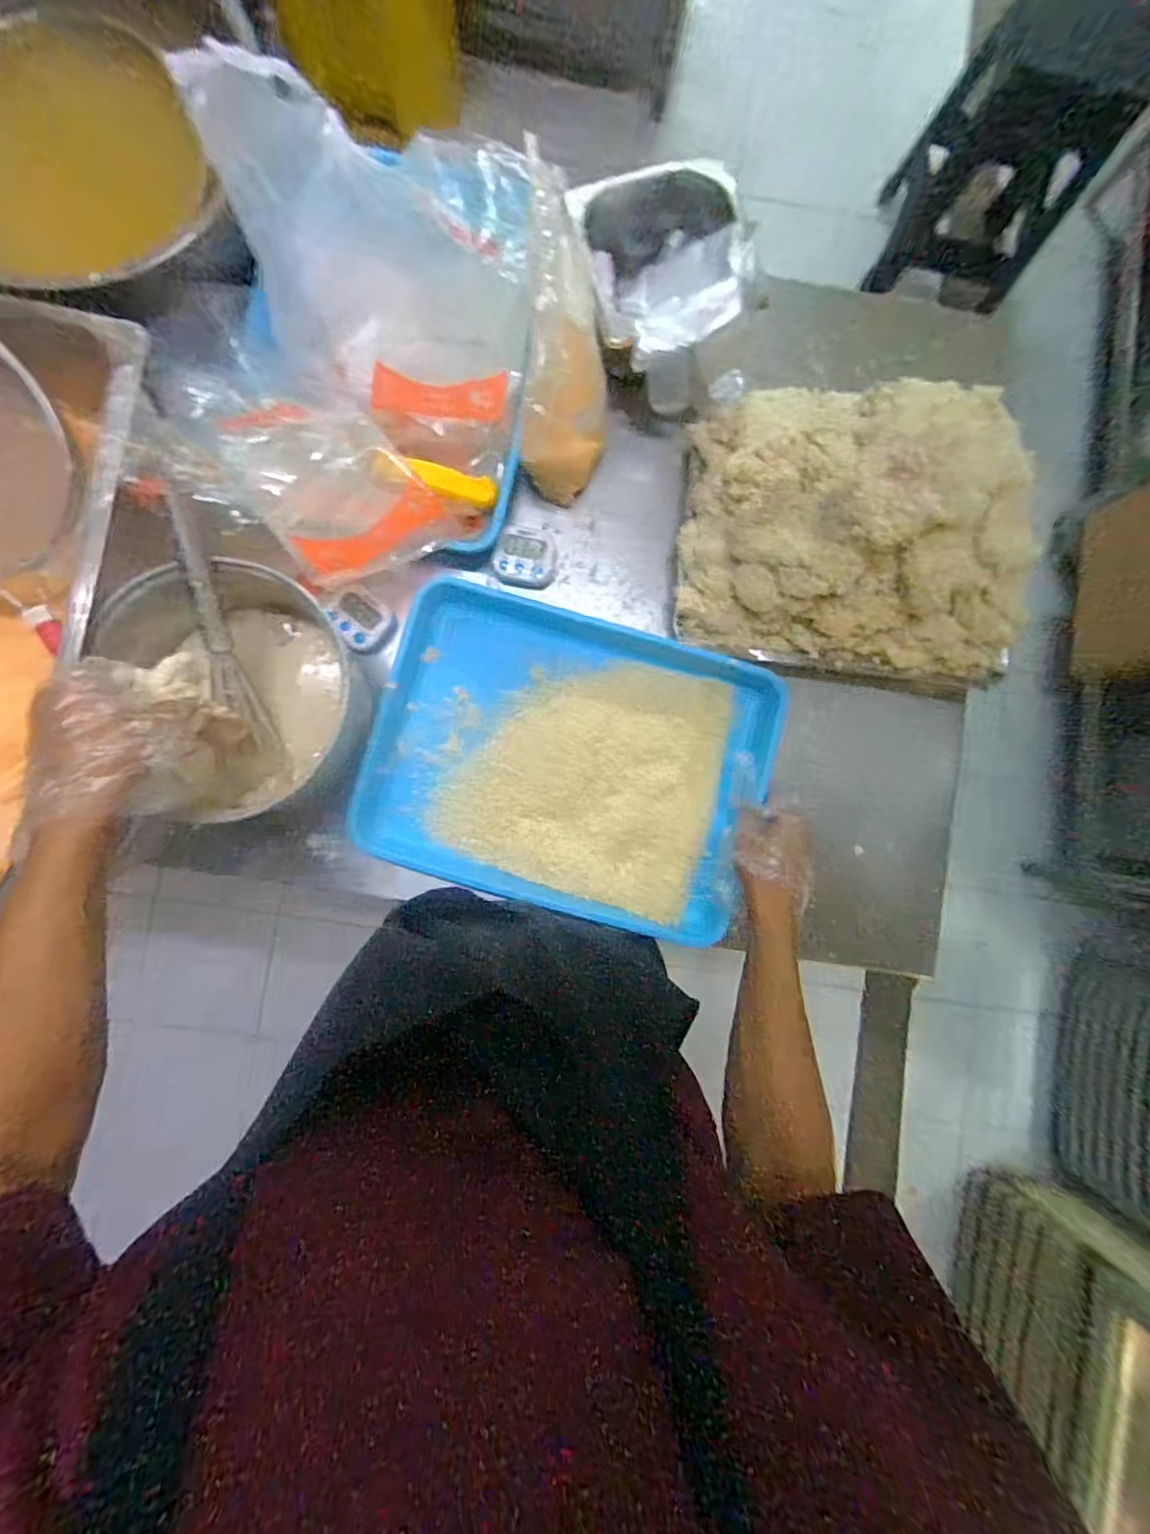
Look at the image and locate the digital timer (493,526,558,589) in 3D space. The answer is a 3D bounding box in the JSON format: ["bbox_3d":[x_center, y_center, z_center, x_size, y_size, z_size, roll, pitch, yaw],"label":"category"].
[{"bbox_3d":[-0.056,-0.237,0.648,0.065,0.029,0.067,10,87,-2],"label":"digital timer"}]

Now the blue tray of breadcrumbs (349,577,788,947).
[{"bbox_3d":[-0.007,-0.007,0.615,0.406,0.048,0.312,16,86,-1],"label":"blue tray of breadcrumbs"}]

